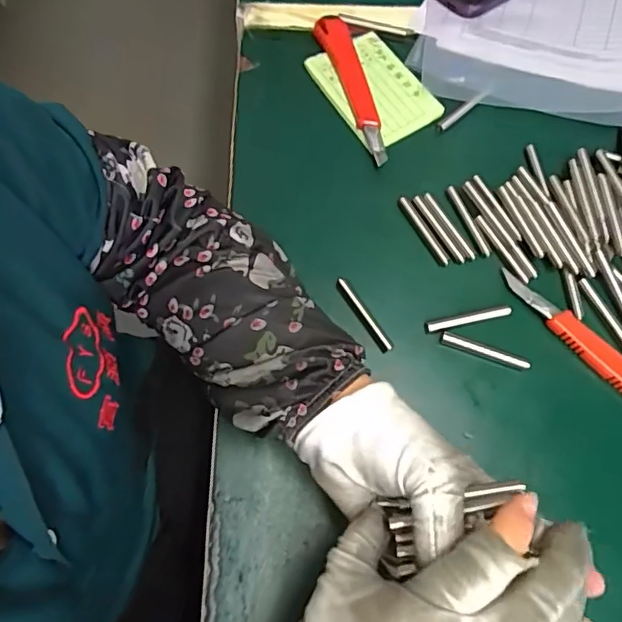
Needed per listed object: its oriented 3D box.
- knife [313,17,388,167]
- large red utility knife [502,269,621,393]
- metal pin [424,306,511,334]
[{"bbox_3d":[0.033,-0.171,0.426,0.027,0.011,0.132,-14,72,-8],"label":"knife"},{"bbox_3d":[0.188,0.027,0.364,0.148,0.008,0.023,42,74,12],"label":"large red utility knife"},{"bbox_3d":[0.106,0.005,0.371,0.059,0.004,0.008,-10,71,-6],"label":"metal pin"}]

